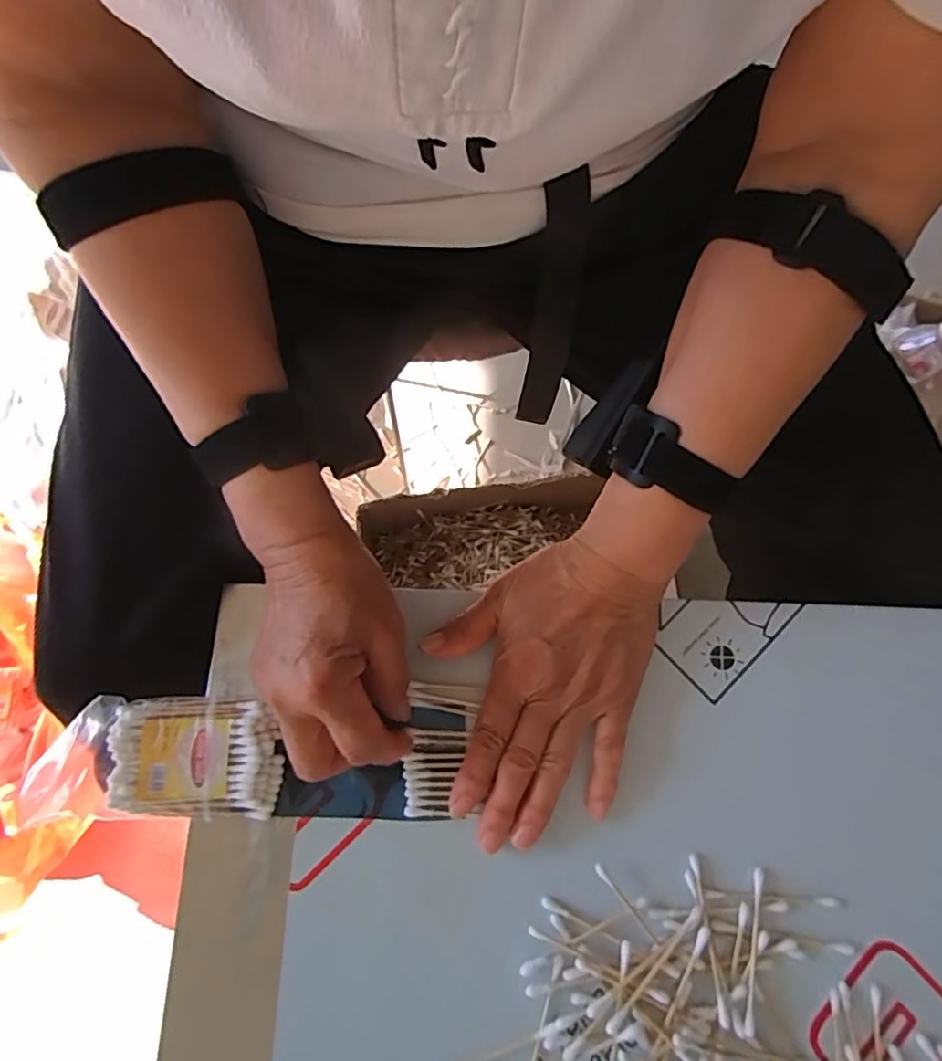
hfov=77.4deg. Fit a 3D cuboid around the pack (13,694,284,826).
[{"bbox_3d":[-0.167,0.120,0.313,0.124,0.025,0.058,1,74,0],"label":"pack"}]

